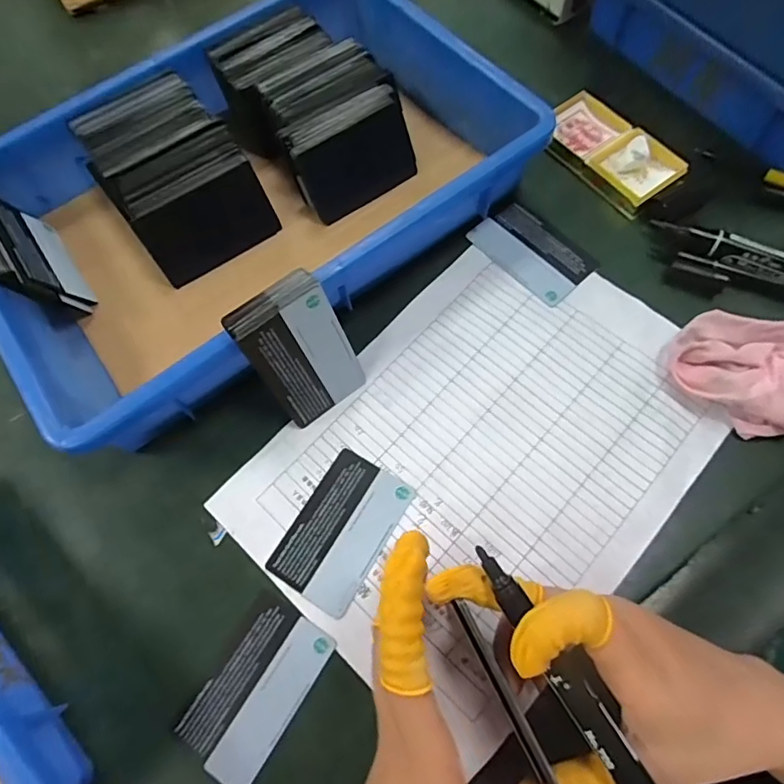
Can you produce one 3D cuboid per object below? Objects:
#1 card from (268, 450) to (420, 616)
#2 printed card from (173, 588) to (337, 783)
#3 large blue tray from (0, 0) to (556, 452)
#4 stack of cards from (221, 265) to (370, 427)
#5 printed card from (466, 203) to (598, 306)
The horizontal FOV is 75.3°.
[{"bbox_3d":[-0.030,0.081,0.302,0.053,0.004,0.083,29,72,14],"label":"card"},{"bbox_3d":[-0.073,0.158,0.273,0.051,0.004,0.082,30,72,14],"label":"printed card"},{"bbox_3d":[-0.104,-0.147,0.365,0.360,0.062,0.245,-37,71,-12],"label":"large blue tray"},{"bbox_3d":[-0.052,-0.022,0.302,0.054,0.089,0.015,-37,49,-12],"label":"stack of cards"},{"bbox_3d":[0.101,-0.102,0.368,0.050,0.004,0.083,-40,71,-12],"label":"printed card"}]

